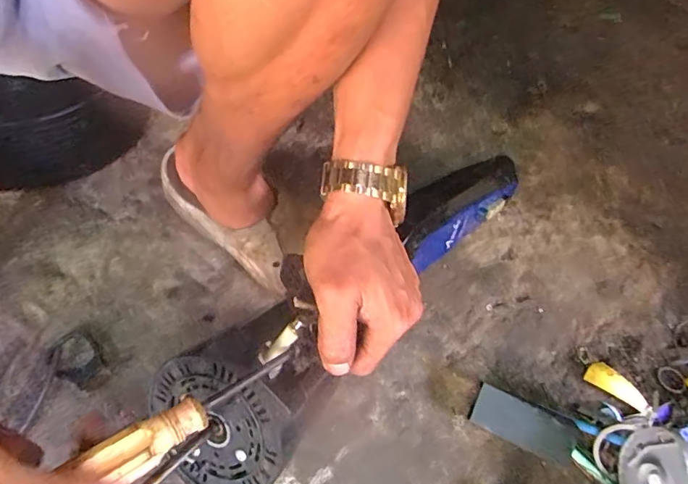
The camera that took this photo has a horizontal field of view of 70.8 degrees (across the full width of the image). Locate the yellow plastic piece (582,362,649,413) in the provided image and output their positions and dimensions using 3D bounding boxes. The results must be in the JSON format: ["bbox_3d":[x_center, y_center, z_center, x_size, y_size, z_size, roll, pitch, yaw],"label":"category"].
[{"bbox_3d":[0.280,0.150,0.496,0.021,0.021,0.061,-35,65,-25],"label":"yellow plastic piece"}]

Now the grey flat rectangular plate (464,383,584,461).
[{"bbox_3d":[0.174,0.175,0.466,0.099,0.025,0.041,20,71,13],"label":"grey flat rectangular plate"}]

